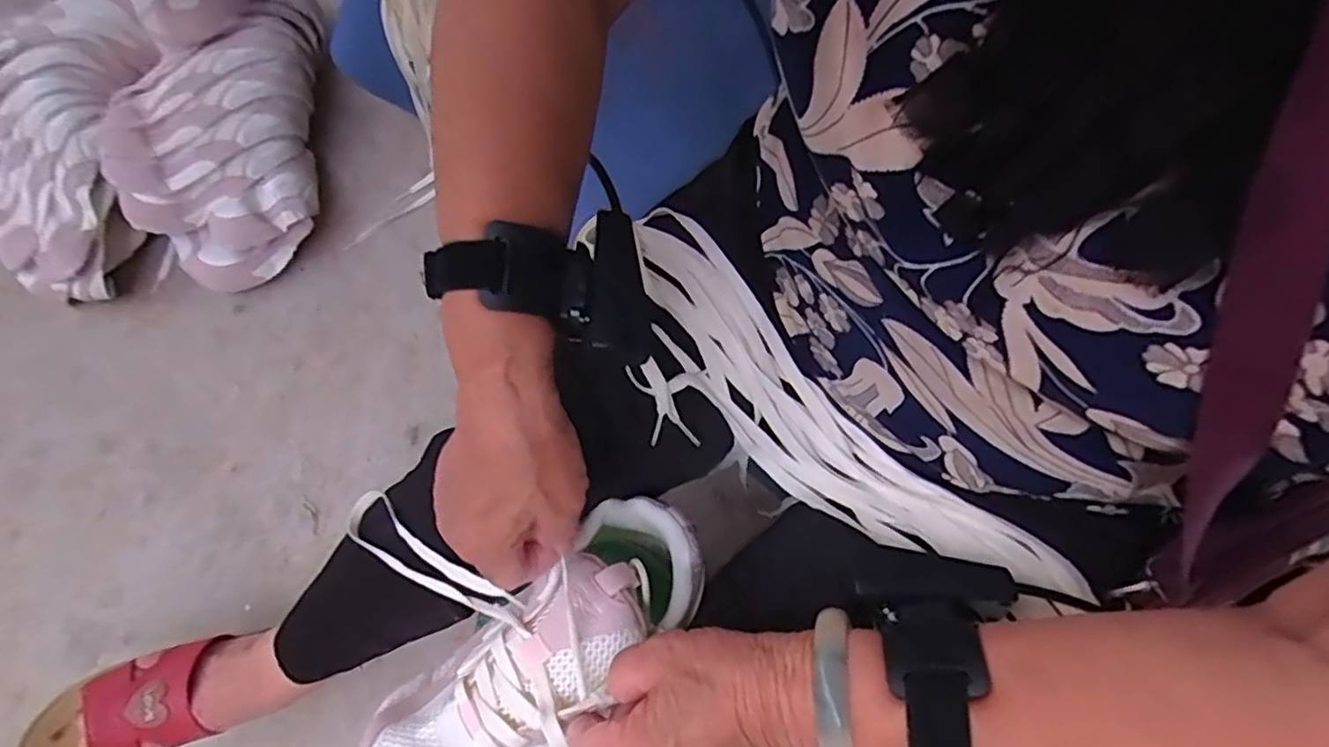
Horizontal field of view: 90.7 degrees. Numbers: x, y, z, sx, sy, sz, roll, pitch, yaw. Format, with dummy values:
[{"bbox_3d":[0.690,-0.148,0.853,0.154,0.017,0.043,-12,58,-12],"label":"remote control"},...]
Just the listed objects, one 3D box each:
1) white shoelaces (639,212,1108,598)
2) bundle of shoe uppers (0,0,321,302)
[{"bbox_3d":[0.065,0.028,0.370,0.089,0.052,0.290,-39,77,-15],"label":"white shoelaces"},{"bbox_3d":[-0.636,-0.308,0.767,0.385,0.174,0.387,-4,71,-4],"label":"bundle of shoe uppers"}]

